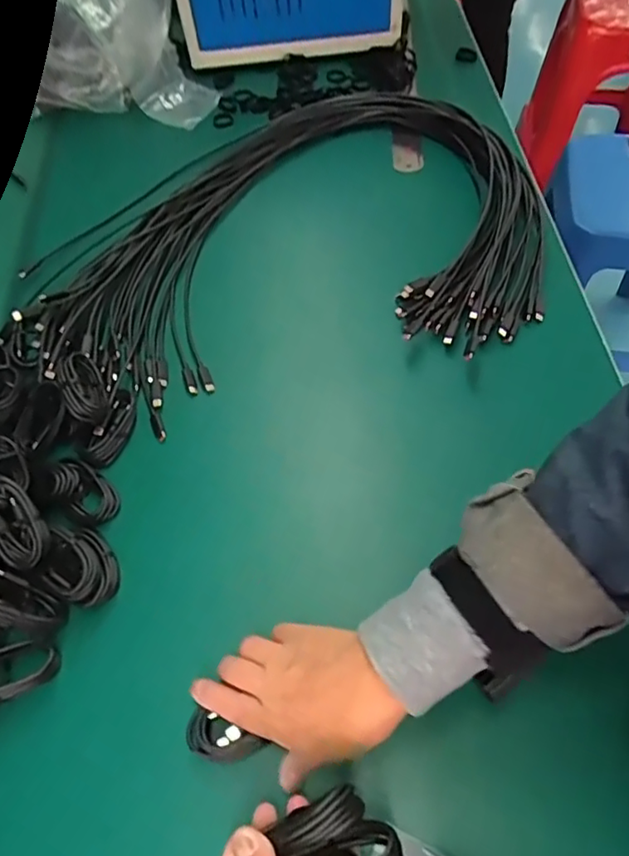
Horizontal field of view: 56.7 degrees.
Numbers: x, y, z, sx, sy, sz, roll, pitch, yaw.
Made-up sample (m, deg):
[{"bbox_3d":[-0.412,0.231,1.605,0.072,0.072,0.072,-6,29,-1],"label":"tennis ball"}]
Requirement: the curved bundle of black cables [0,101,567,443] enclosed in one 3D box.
[{"bbox_3d":[-0.039,-0.228,0.648,0.578,0.049,0.436,-13,59,-3],"label":"curved bundle of black cables"}]

